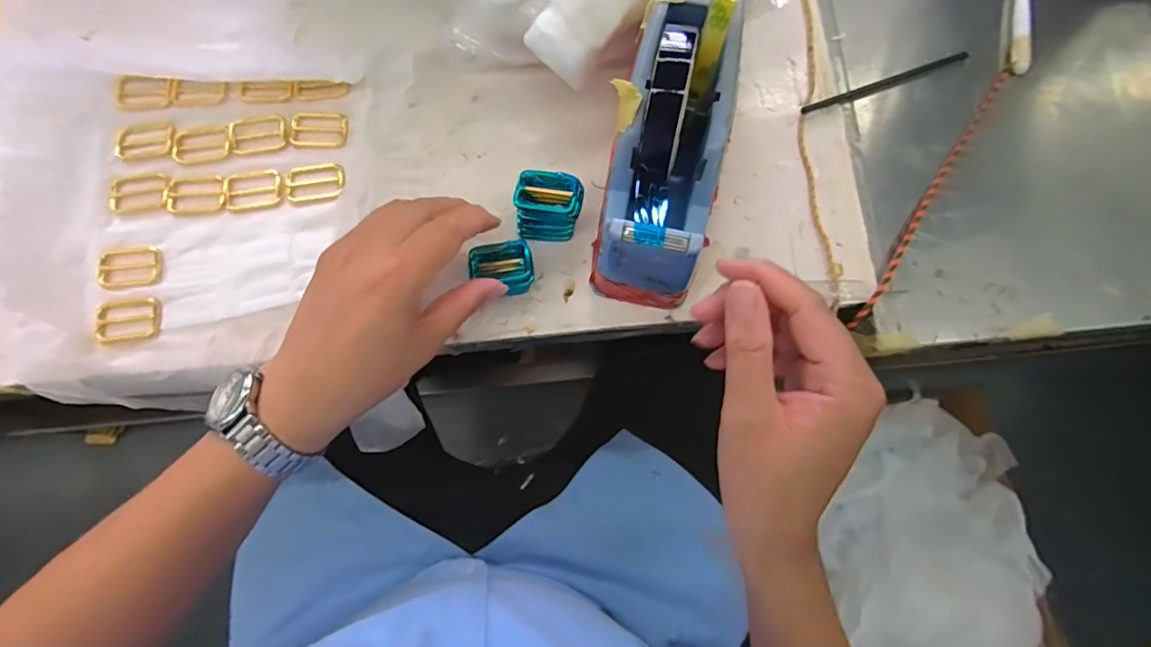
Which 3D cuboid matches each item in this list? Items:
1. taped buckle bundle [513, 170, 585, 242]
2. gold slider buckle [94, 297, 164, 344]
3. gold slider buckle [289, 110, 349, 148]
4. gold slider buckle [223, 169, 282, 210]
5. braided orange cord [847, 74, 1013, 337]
[{"bbox_3d":[-0.019,-0.086,0.385,0.047,0.051,0.037,6,80,2],"label":"taped buckle bundle"},{"bbox_3d":[-0.334,-0.004,0.388,0.047,0.005,0.034,-8,80,-1],"label":"gold slider buckle"},{"bbox_3d":[-0.207,-0.158,0.421,0.048,0.006,0.031,7,80,2],"label":"gold slider buckle"},{"bbox_3d":[-0.258,-0.107,0.411,0.045,0.004,0.032,-6,80,0],"label":"gold slider buckle"},{"bbox_3d":[0.279,-0.103,0.401,0.010,0.008,0.251,33,82,6],"label":"braided orange cord"}]

